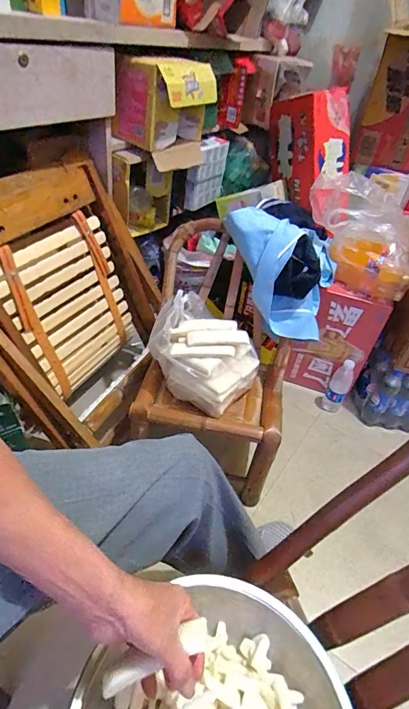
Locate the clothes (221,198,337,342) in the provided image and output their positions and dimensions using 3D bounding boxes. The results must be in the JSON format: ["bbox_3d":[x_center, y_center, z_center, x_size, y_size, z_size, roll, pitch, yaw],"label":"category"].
[{"bbox_3d":[0.196,-0.208,0.985,0.156,0.249,0.275,-30,53,-35],"label":"clothes"}]

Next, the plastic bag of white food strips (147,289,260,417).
[{"bbox_3d":[0.000,-0.012,0.985,0.249,0.175,0.202,31,46,24],"label":"plastic bag of white food strips"}]

